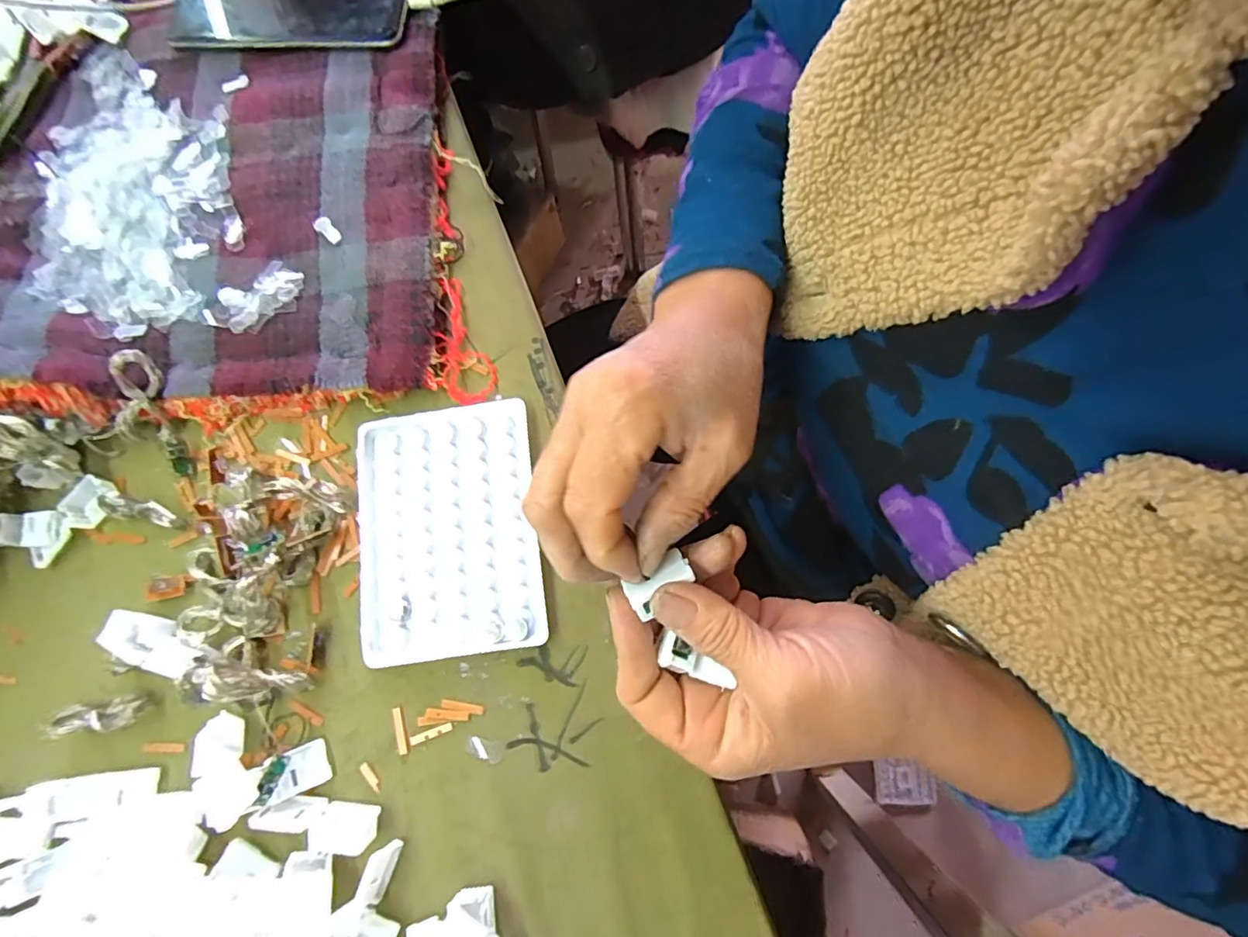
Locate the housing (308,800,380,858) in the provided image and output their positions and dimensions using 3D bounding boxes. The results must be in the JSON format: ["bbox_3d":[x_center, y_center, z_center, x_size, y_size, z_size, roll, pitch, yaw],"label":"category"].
[{"bbox_3d":[-0.129,0.167,0.261,0.030,0.004,0.022,-5,40,2],"label":"housing"}]

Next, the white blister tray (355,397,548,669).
[{"bbox_3d":[-0.094,0.031,0.298,0.095,0.014,0.130,-9,75,2],"label":"white blister tray"}]

